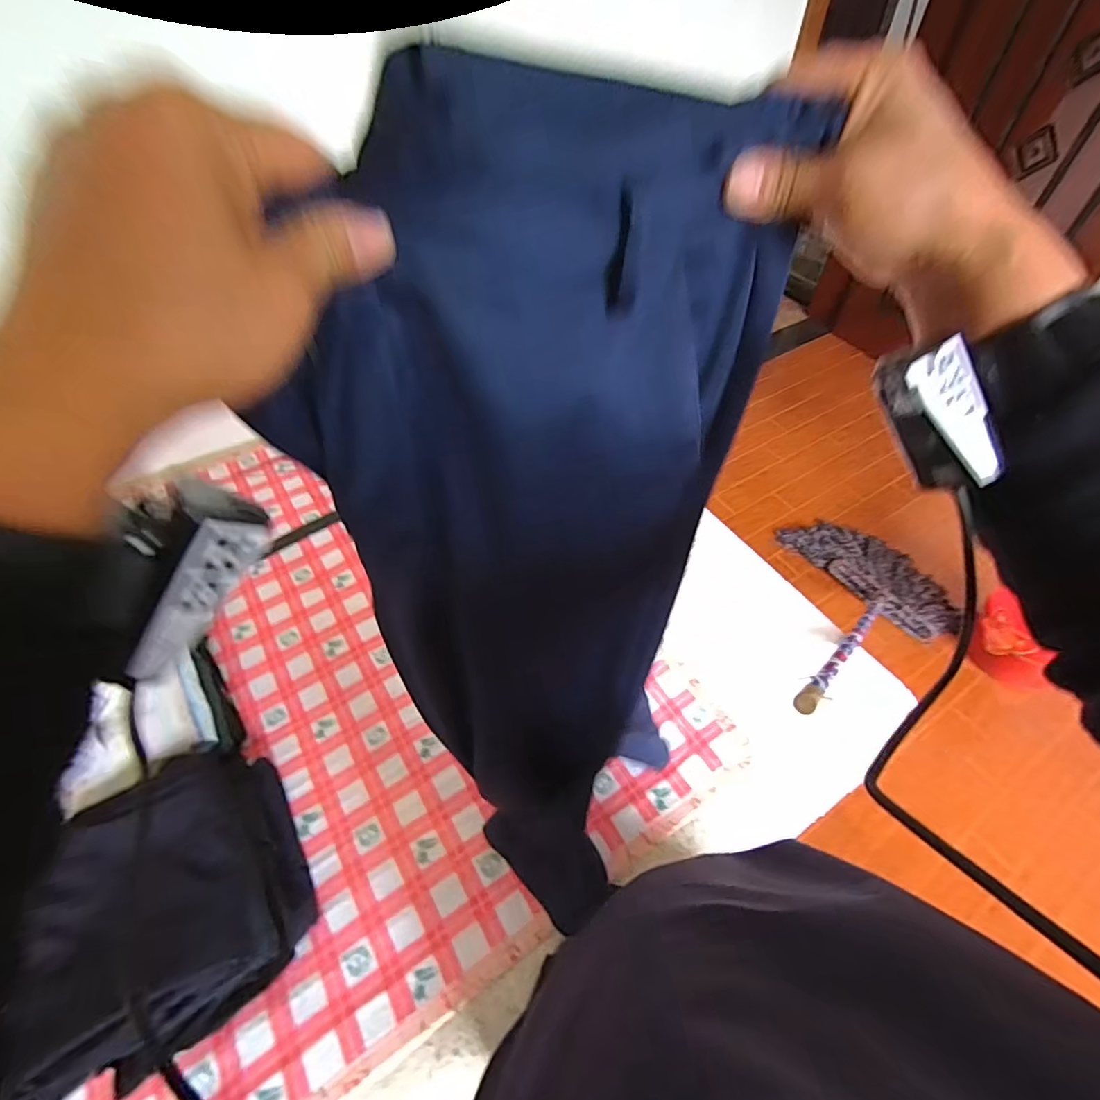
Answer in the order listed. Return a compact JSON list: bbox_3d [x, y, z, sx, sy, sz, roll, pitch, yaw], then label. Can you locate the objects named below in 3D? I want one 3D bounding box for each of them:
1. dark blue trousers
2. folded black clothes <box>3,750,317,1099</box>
[{"bbox_3d":[0.019,0.115,0.439,0.240,0.764,0.056,-18,45,-15],"label":"dark blue trousers"},{"bbox_3d":[-0.468,0.426,0.658,0.227,0.211,0.306,-25,56,-18],"label":"folded black clothes"}]

